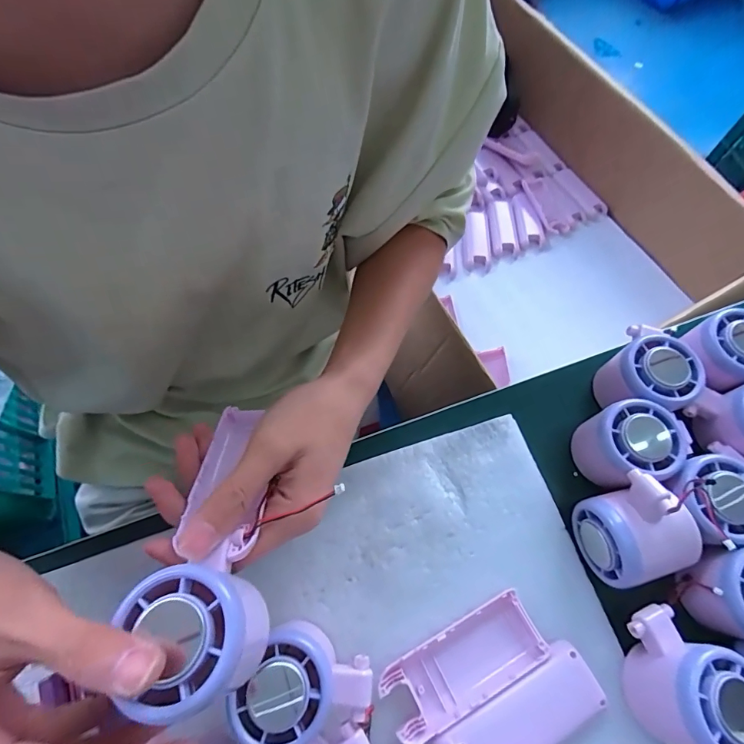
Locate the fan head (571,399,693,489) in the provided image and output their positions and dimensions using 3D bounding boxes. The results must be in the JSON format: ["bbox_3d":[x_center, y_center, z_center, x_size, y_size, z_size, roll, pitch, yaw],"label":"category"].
[{"bbox_3d":[0.185,0.052,0.310,0.060,0.051,0.056,-9,68,-5],"label":"fan head"}]

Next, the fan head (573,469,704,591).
[{"bbox_3d":[0.172,0.101,0.279,0.054,0.064,0.059,0,67,-1],"label":"fan head"}]

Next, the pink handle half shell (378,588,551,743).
[{"bbox_3d":[0.057,0.184,0.274,0.102,0.016,0.043,-26,70,-11],"label":"pink handle half shell"}]

